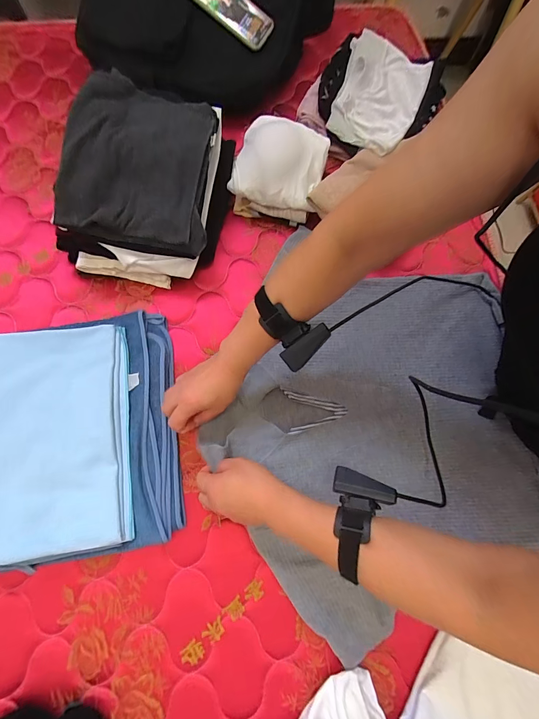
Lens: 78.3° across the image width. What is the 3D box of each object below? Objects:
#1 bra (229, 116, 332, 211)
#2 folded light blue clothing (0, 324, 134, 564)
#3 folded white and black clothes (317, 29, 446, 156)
[{"bbox_3d":[0.022,-0.366,0.607,0.156,0.049,0.163,11,74,1],"label":"bra"},{"bbox_3d":[-0.304,0.104,0.471,0.193,0.030,0.310,-7,74,-4],"label":"folded light blue clothing"},{"bbox_3d":[0.224,-0.539,0.672,0.237,0.038,0.264,20,74,4],"label":"folded white and black clothes"}]

